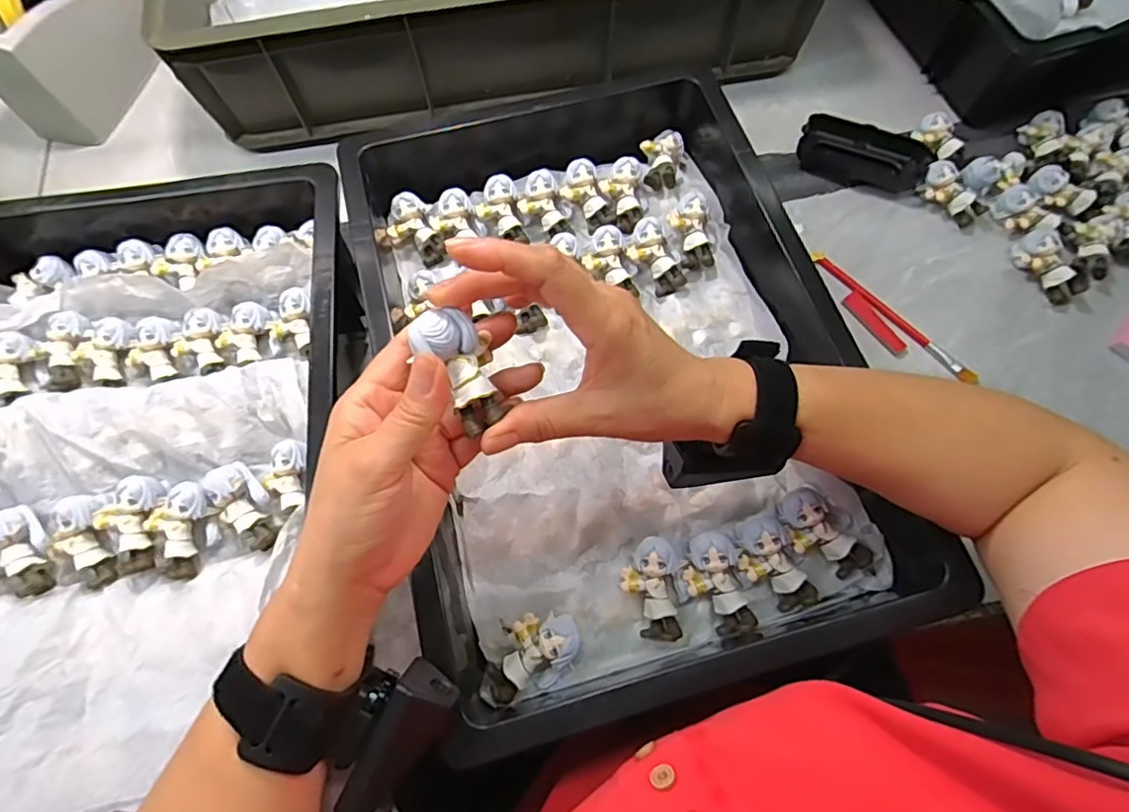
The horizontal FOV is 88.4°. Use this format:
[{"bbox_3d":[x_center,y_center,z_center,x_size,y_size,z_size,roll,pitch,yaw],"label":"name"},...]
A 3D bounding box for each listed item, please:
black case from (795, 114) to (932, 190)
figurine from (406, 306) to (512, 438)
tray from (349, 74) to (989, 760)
[{"bbox_3d":[0.277,-0.233,0.544,0.112,0.039,0.053,25,71,10],"label":"black case"},{"bbox_3d":[-0.049,-0.019,0.277,0.027,0.026,0.058,-28,105,-9],"label":"figurine"},{"bbox_3d":[0.029,-0.048,0.422,0.311,0.071,0.463,-15,69,-5],"label":"tray"}]

